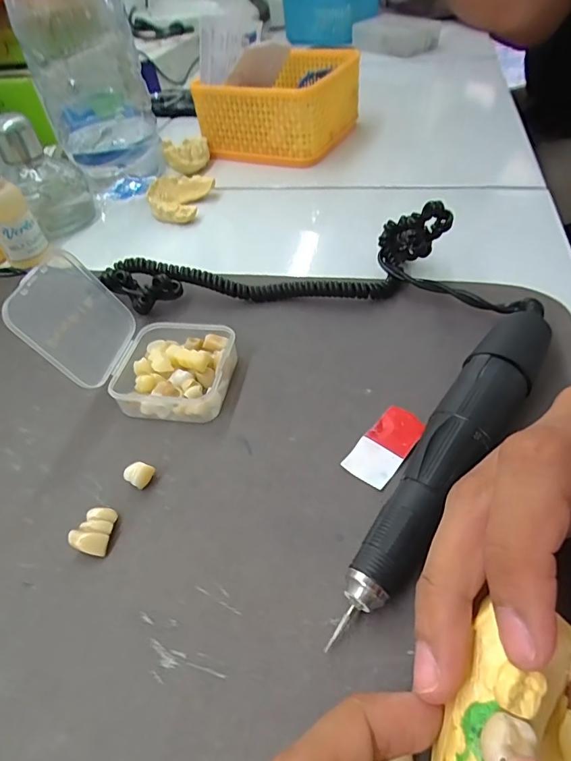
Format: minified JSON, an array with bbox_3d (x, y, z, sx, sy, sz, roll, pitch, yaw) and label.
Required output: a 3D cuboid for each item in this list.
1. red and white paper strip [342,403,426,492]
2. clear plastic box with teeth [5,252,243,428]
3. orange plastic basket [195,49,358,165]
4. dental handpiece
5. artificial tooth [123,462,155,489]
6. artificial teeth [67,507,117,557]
[{"bbox_3d":[0.045,0.028,0.203,0.020,0.004,0.042,28,55,28],"label":"red and white paper strip"},{"bbox_3d":[-0.075,-0.023,0.225,0.088,0.061,0.059,4,47,9],"label":"clear plastic box with teeth"},{"bbox_3d":[-0.002,-0.282,0.461,0.120,0.063,0.133,19,51,22],"label":"orange plastic basket"},{"bbox_3d":[0.069,0.026,0.182,0.026,0.030,0.157,26,55,27],"label":"dental handpiece"},{"bbox_3d":[-0.064,0.042,0.200,0.009,0.011,0.011,18,51,21],"label":"artificial tooth"},{"bbox_3d":[-0.077,0.060,0.182,0.013,0.008,0.019,0,47,6],"label":"artificial teeth"}]

